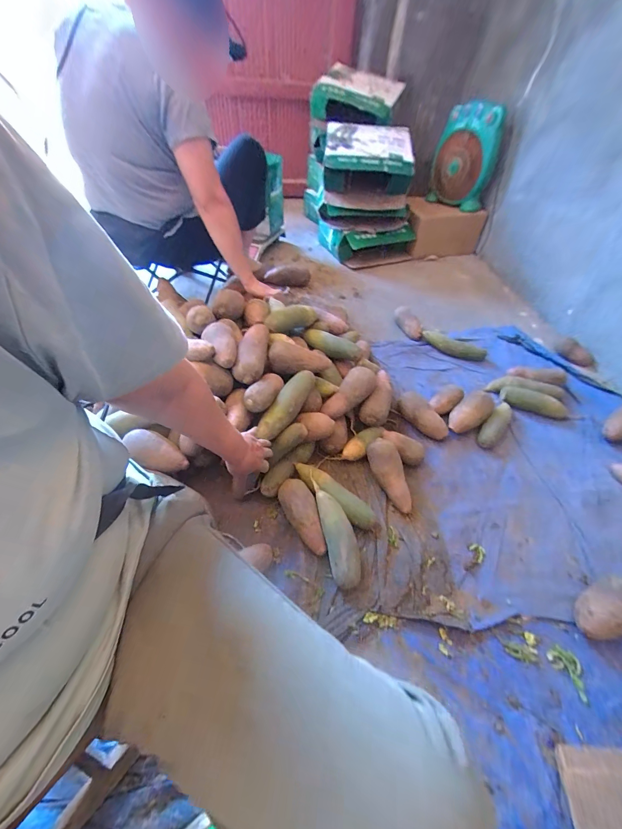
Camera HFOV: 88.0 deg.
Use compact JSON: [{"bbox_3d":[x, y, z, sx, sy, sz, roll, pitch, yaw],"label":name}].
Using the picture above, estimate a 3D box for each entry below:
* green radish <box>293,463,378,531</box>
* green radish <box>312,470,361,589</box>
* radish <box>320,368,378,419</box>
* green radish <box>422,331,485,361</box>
[{"bbox_3d":[0.051,0.181,0.731,0.210,0.044,0.053,34,58,22],"label":"green radish"},{"bbox_3d":[0.052,0.235,0.678,0.061,0.063,0.231,-8,51,-10],"label":"green radish"},{"bbox_3d":[0.098,-0.058,0.835,0.166,0.062,0.077,-44,62,-4],"label":"radish"},{"bbox_3d":[0.495,-0.235,1.127,0.221,0.045,0.060,21,54,14],"label":"green radish"}]

